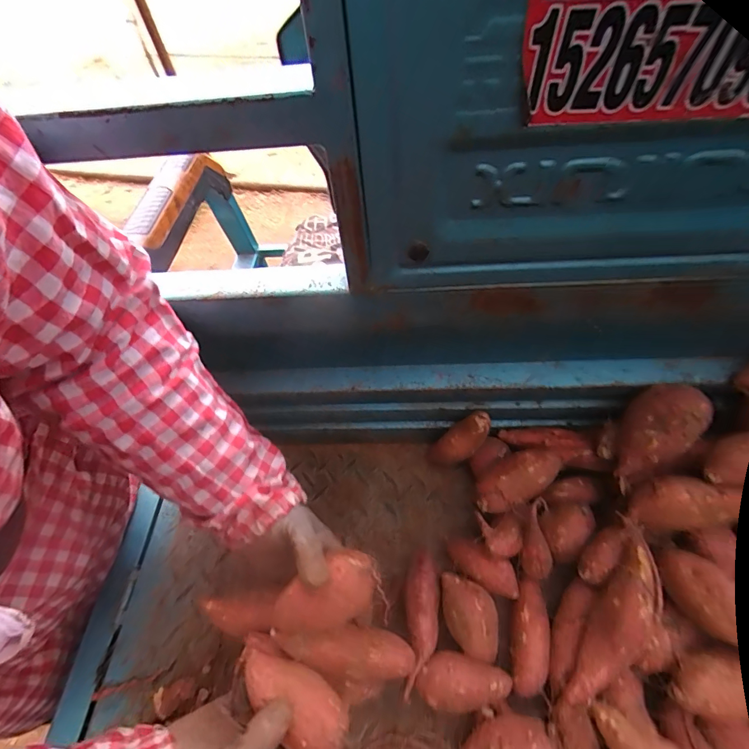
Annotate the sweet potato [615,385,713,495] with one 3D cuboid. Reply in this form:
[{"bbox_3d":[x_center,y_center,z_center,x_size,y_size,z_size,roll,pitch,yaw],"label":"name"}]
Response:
[{"bbox_3d":[0.297,0.061,0.428,0.056,0.115,0.065,3,37,-48],"label":"sweet potato"}]

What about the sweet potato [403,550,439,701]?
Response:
[{"bbox_3d":[0.051,0.260,0.431,0.034,0.039,0.136,2,55,7],"label":"sweet potato"}]

